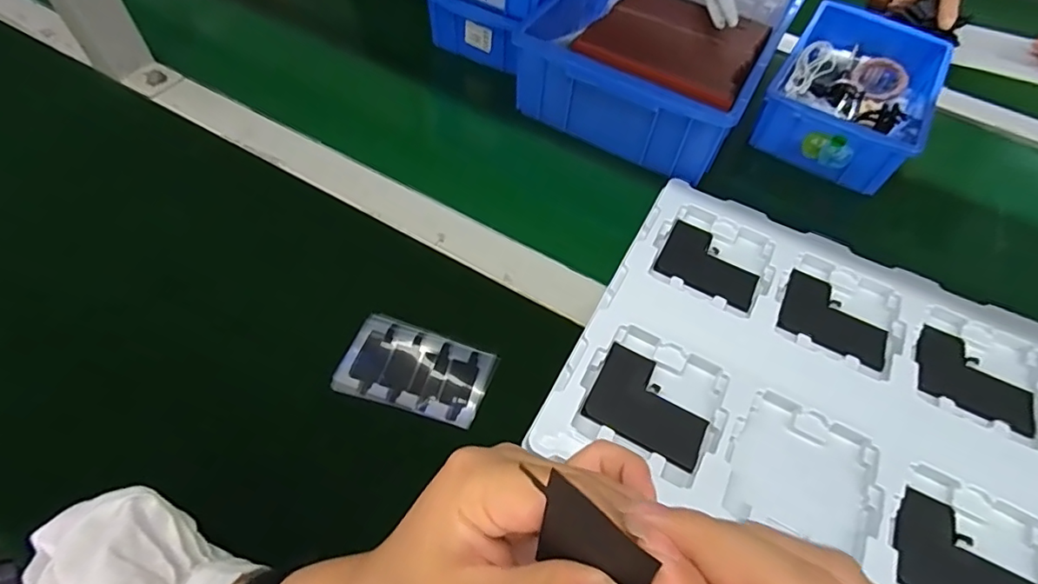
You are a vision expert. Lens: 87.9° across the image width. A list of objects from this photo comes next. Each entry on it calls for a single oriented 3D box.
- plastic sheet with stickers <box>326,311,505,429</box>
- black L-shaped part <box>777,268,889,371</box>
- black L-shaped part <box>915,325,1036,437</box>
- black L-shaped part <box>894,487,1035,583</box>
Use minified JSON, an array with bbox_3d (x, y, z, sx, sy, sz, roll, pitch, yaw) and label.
[{"bbox_3d":[-0.070,0.054,0.371,0.099,0.006,0.061,18,57,8],"label":"plastic sheet with stickers"},{"bbox_3d":[0.243,0.019,0.416,0.077,0.007,0.065,25,58,12],"label":"black L-shaped part"},{"bbox_3d":[0.330,0.063,0.391,0.080,0.008,0.062,28,59,14],"label":"black L-shaped part"},{"bbox_3d":[0.264,0.161,0.318,0.080,0.007,0.058,28,59,14],"label":"black L-shaped part"}]

